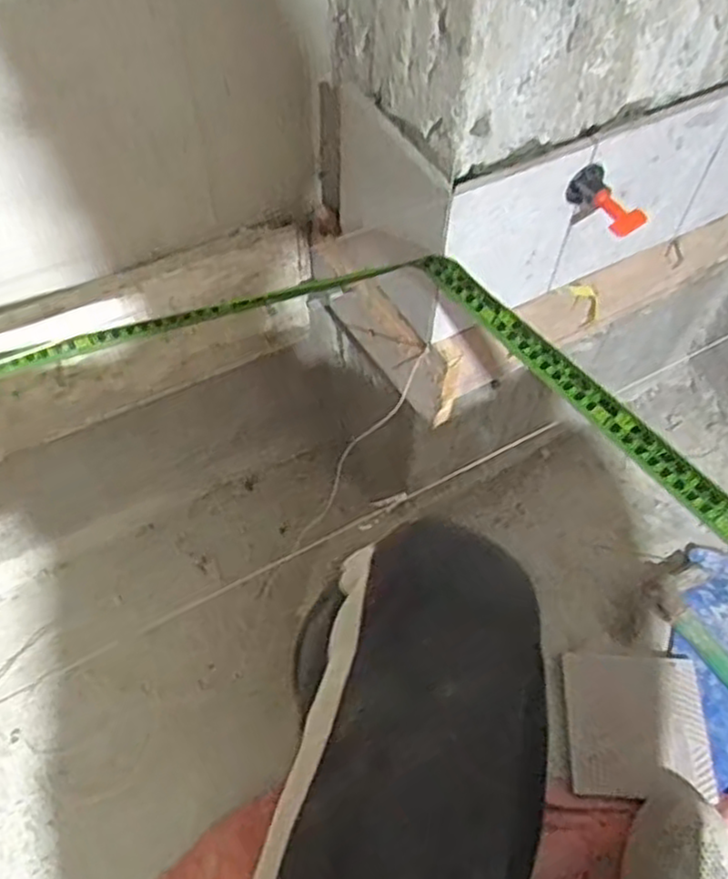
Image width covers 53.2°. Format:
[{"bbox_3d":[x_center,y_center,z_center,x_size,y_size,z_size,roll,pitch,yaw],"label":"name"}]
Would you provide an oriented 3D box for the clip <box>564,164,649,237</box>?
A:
[{"bbox_3d":[0.179,-0.173,0.533,0.031,0.024,0.058,-26,61,-17],"label":"clip"}]

